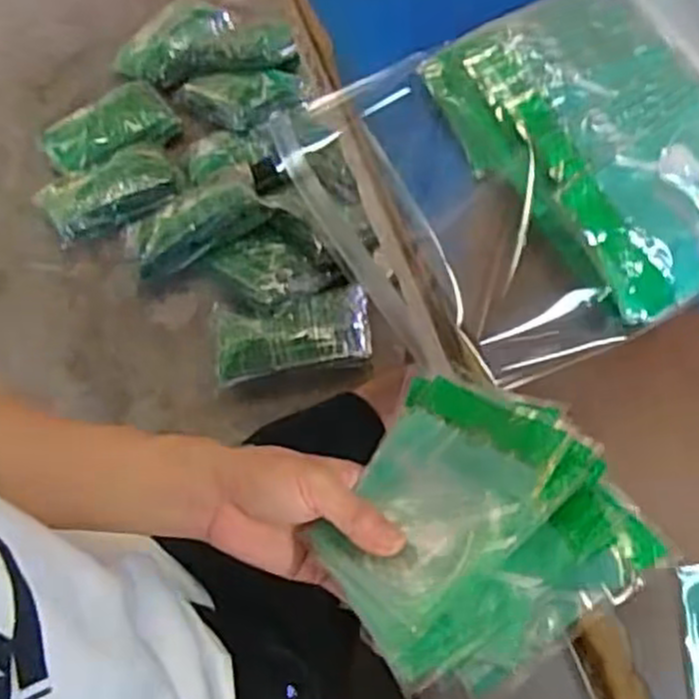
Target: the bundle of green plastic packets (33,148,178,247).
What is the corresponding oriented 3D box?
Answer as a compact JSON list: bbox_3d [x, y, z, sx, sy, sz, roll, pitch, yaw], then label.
[{"bbox_3d":[-0.493,-0.320,1.533,0.288,0.066,0.175,-19,62,-8],"label":"bundle of green plastic packets"}]

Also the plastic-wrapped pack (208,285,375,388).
[{"bbox_3d":[-0.103,-0.028,1.333,0.276,0.067,0.155,-6,61,-1],"label":"plastic-wrapped pack"}]

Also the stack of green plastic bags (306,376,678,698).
[{"bbox_3d":[0.063,0.092,0.418,0.154,0.057,0.162,-30,64,-14],"label":"stack of green plastic bags"}]

